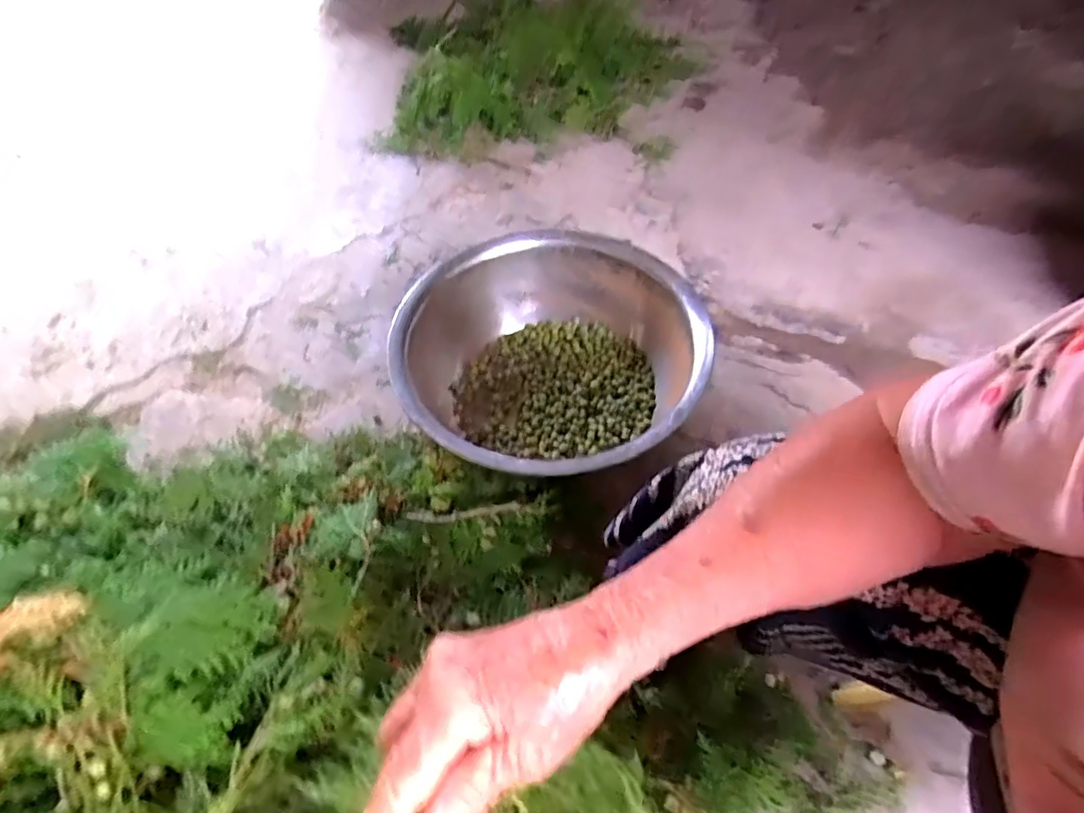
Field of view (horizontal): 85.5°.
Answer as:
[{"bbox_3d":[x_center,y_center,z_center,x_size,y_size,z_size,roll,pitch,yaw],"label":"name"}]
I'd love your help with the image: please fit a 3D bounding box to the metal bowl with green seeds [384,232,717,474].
[{"bbox_3d":[0.018,-0.063,0.900,0.429,0.155,0.436,-2,56,3],"label":"metal bowl with green seeds"}]

